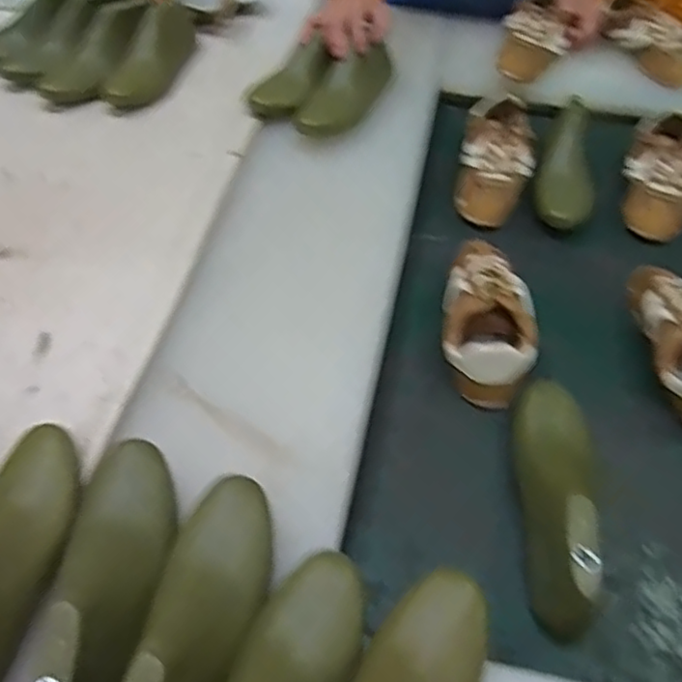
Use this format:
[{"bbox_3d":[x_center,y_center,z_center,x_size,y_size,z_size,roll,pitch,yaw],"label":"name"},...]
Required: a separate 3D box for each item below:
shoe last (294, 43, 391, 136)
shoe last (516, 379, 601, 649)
[{"bbox_3d":[0.007,-0.359,0.943,0.073,0.067,0.204,26,57,20],"label":"shoe last"},{"bbox_3d":[0.189,0.134,0.585,0.061,0.103,0.252,10,53,8],"label":"shoe last"}]

